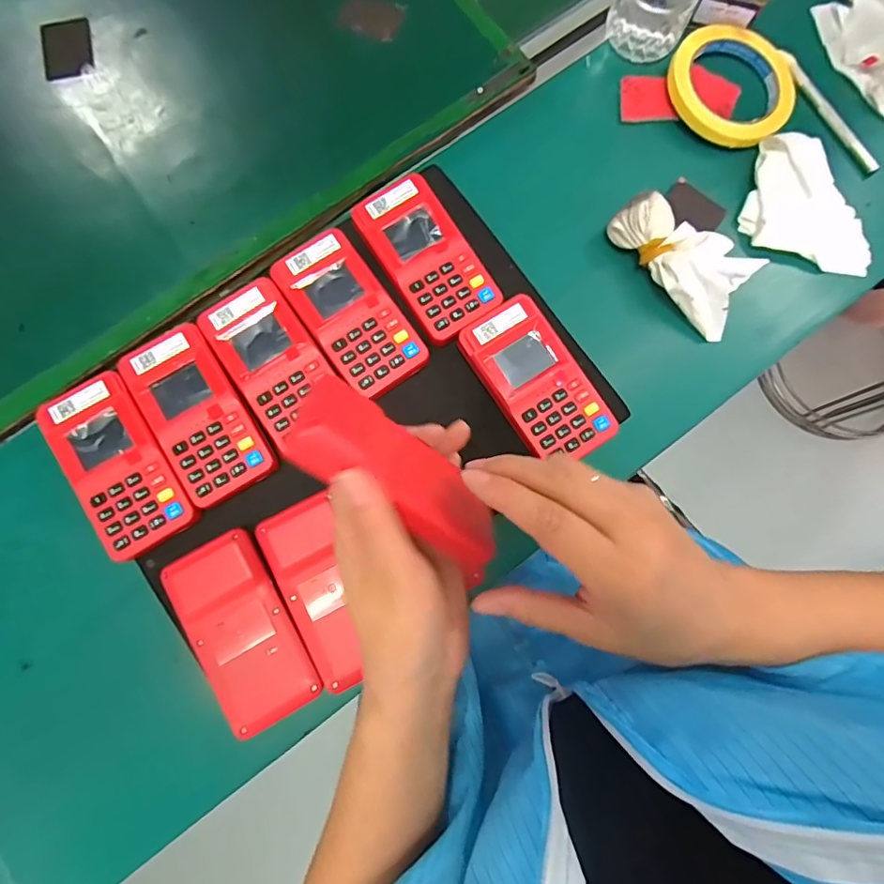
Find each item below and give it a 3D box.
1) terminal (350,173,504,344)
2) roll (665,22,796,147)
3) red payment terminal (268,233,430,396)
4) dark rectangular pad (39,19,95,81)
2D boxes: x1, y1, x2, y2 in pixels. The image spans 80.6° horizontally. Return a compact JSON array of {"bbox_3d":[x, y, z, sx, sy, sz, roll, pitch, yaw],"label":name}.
[{"bbox_3d":[-0.011,-0.133,0.384,0.060,0.022,0.120,-33,82,-6],"label":"terminal"},{"bbox_3d":[0.230,-0.285,0.412,0.100,0.018,0.100,0,80,-1],"label":"roll"},{"bbox_3d":[-0.066,-0.091,0.380,0.060,0.022,0.121,-35,82,-7],"label":"red payment terminal"},{"bbox_3d":[-0.301,-0.314,0.419,0.037,0.004,0.048,-12,85,-3],"label":"dark rectangular pad"}]

